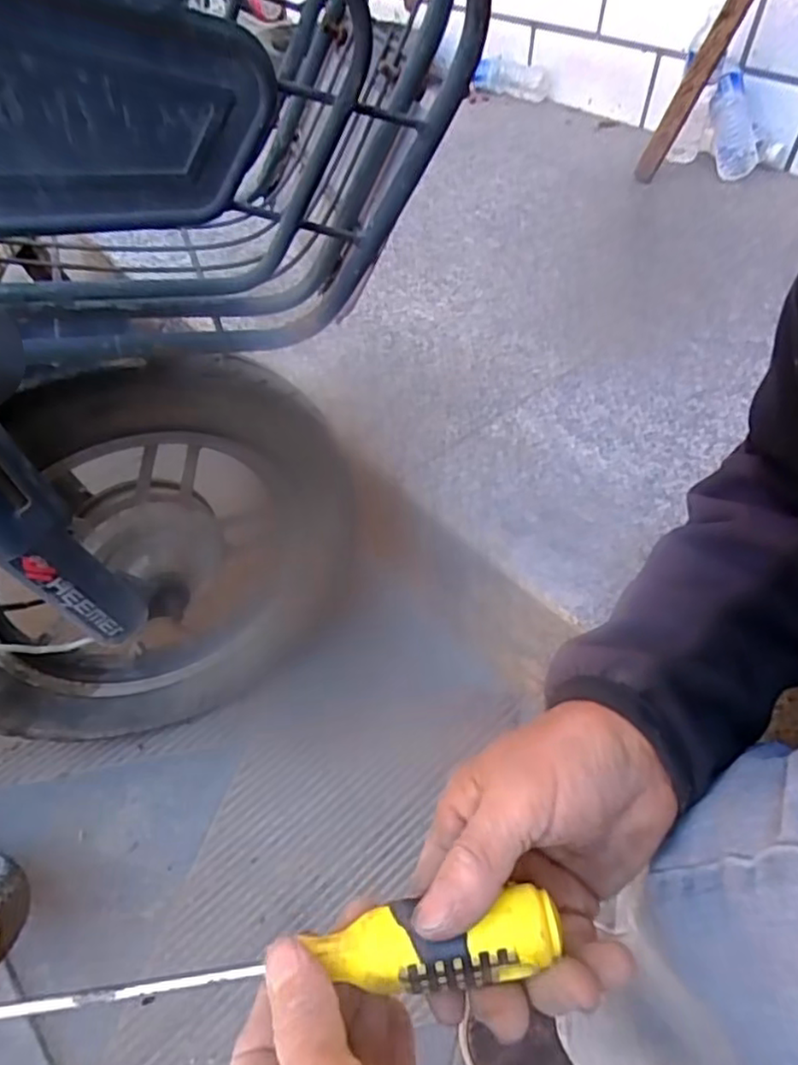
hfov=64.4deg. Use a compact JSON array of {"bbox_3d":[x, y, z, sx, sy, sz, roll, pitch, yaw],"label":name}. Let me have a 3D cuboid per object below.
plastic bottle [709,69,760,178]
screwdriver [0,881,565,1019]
[{"bbox_3d":[0.571,-0.698,1.098,0.060,0.154,0.058,-18,17,6],"label":"plastic bottle"},{"bbox_3d":[-0.064,0.162,0.235,0.242,0.028,0.027,-10,49,4],"label":"screwdriver"}]

